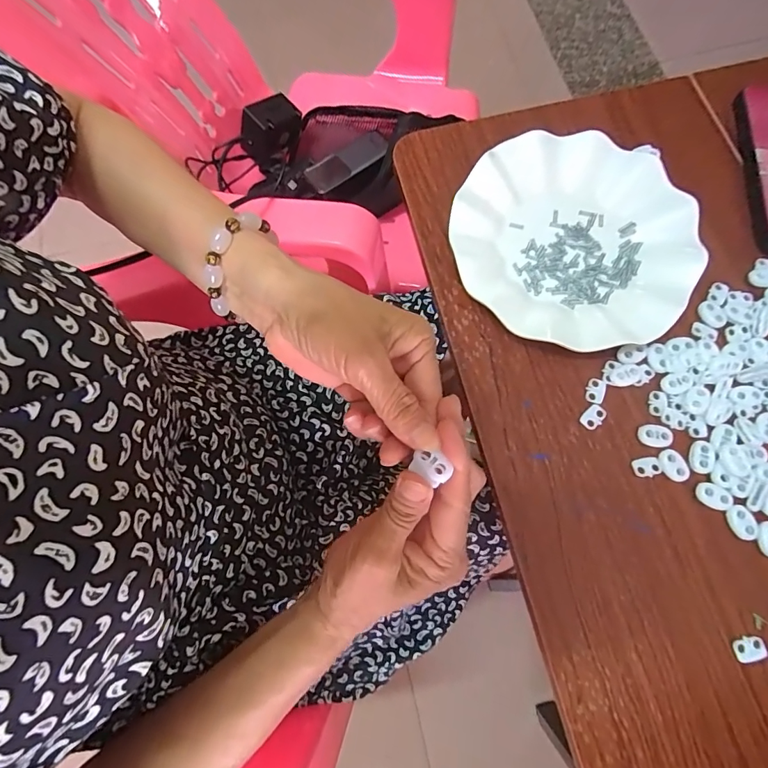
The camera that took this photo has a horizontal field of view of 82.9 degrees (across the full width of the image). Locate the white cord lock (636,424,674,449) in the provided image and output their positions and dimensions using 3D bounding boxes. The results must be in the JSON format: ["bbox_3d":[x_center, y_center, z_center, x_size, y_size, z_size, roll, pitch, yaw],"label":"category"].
[{"bbox_3d":[0.193,0.037,0.310,0.022,0.006,0.016,12,75,6],"label":"white cord lock"}]

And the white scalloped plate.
[{"bbox_3d":[0.150,-0.117,0.345,0.188,0.023,0.183,-1,74,2],"label":"white scalloped plate"}]

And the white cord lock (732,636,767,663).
[{"bbox_3d":[0.230,0.166,0.272,0.020,0.004,0.013,-12,74,-1],"label":"white cord lock"}]

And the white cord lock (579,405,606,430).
[{"bbox_3d":[0.153,0.024,0.317,0.019,0.004,0.013,-44,77,-10],"label":"white cord lock"}]

